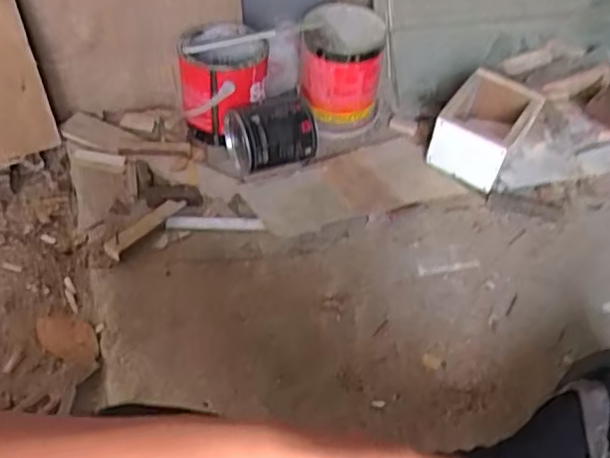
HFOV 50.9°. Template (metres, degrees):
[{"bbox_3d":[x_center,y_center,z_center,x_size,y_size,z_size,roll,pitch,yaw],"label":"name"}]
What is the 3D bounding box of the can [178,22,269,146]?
[{"bbox_3d":[-0.136,-0.250,1.104,0.140,0.148,0.150,1,45,-5],"label":"can"}]

